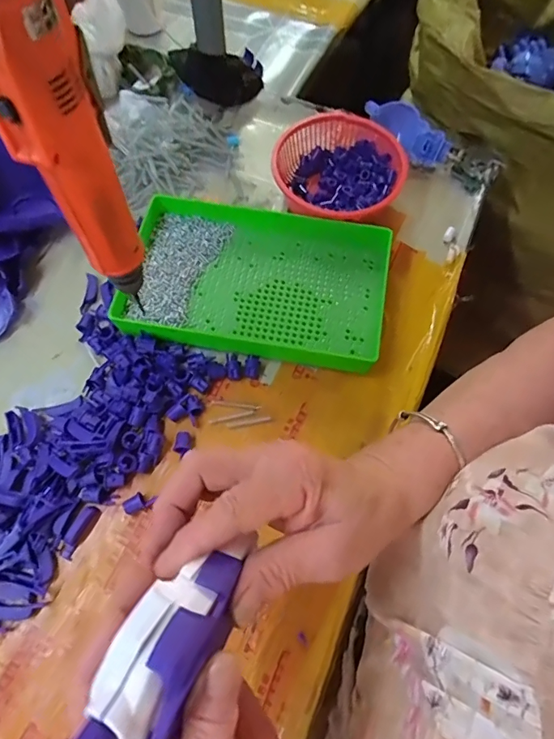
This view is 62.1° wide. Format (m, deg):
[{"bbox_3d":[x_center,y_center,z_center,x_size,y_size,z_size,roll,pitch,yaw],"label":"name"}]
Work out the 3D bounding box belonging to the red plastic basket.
[{"bbox_3d":[0.065,-0.209,0.492,0.132,0.045,0.134,7,67,2],"label":"red plastic basket"}]

